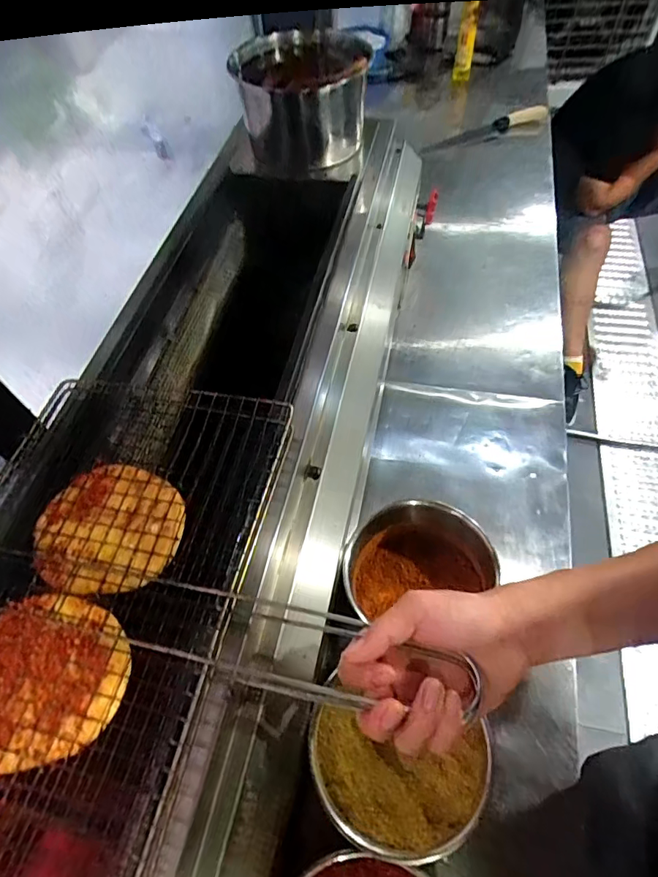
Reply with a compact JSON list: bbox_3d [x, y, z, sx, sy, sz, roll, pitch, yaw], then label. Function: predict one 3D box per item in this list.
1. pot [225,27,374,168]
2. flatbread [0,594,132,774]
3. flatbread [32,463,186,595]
[{"bbox_3d":[-0.041,-0.499,0.731,0.159,0.135,0.156,-2,57,3],"label":"pot"},{"bbox_3d":[-0.198,0.165,0.339,0.115,0.006,0.105,-2,57,3],"label":"flatbread"},{"bbox_3d":[-0.177,0.070,0.399,0.120,0.007,0.105,9,59,10],"label":"flatbread"}]

